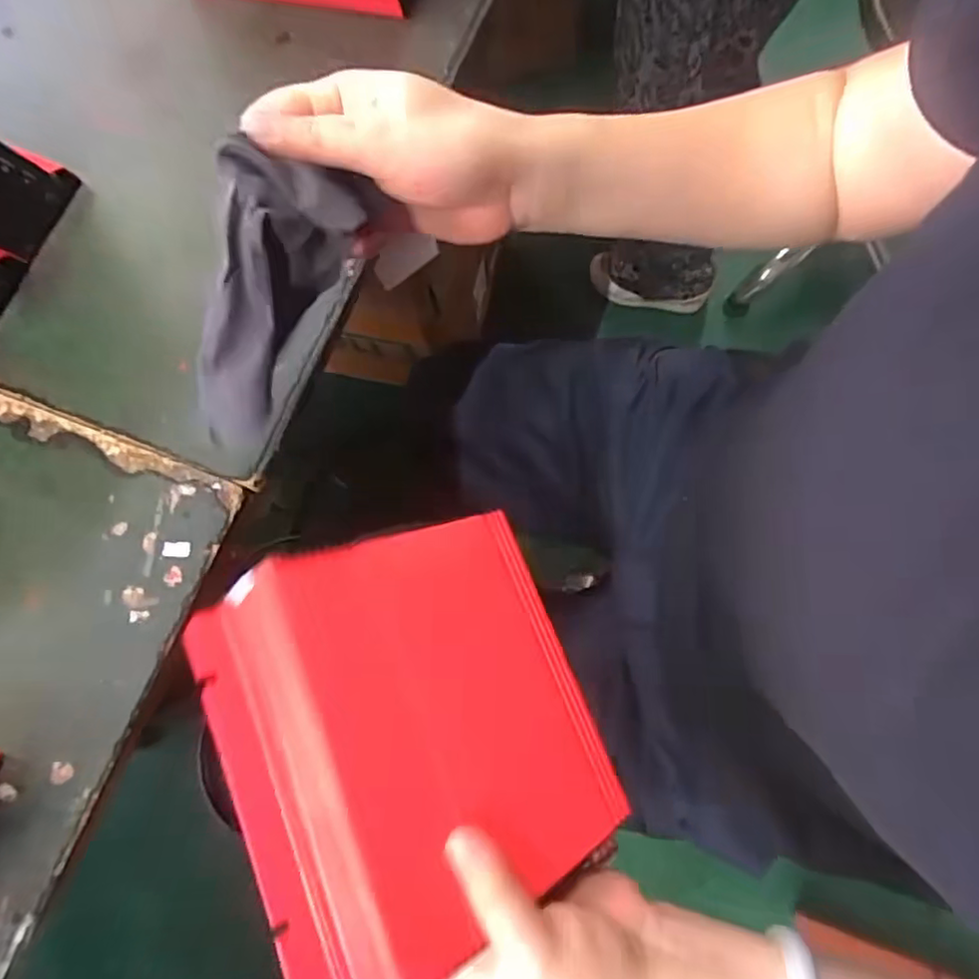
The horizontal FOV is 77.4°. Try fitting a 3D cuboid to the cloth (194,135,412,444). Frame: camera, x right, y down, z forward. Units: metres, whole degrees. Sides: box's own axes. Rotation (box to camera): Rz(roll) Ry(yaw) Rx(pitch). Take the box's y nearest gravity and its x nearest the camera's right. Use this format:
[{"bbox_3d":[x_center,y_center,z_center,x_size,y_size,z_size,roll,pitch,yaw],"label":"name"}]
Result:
[{"bbox_3d":[-0.100,-0.083,0.278,0.048,0.056,0.134,32,106,8],"label":"cloth"}]

